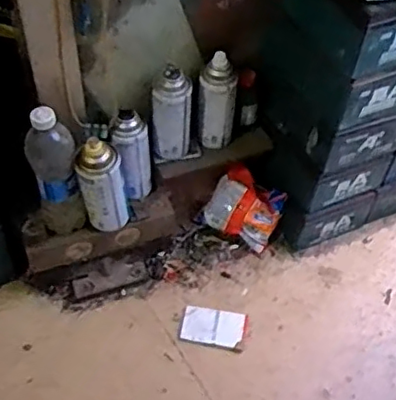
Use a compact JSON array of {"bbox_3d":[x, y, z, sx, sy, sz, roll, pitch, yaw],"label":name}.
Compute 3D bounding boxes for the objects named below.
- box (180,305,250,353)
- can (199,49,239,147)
[{"bbox_3d":[0.027,0.206,0.996,0.104,0.009,0.065,11,53,6],"label":"box"},{"bbox_3d":[0.029,-0.148,0.967,0.058,0.151,0.053,1,52,-2],"label":"can"}]

